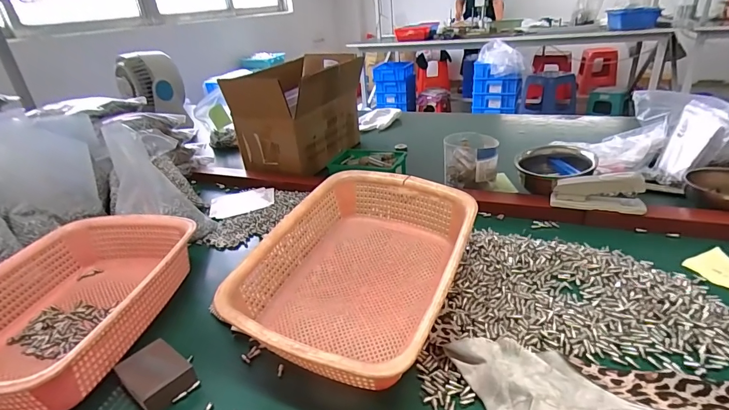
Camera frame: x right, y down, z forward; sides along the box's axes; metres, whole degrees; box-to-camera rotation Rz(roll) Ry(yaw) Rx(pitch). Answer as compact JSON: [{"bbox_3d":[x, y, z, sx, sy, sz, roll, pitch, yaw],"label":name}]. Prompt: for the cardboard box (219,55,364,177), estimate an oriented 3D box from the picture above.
[{"bbox_3d":[-0.137,-0.210,0.905,0.197,0.196,0.273,9,31,27],"label":"cardboard box"}]

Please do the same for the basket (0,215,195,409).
[{"bbox_3d":[-0.358,0.122,0.482,0.220,0.078,0.293,0,28,11],"label":"basket"}]

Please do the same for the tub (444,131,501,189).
[{"bbox_3d":[0.204,-0.086,0.761,0.095,0.080,0.105,2,28,14],"label":"tub"}]

